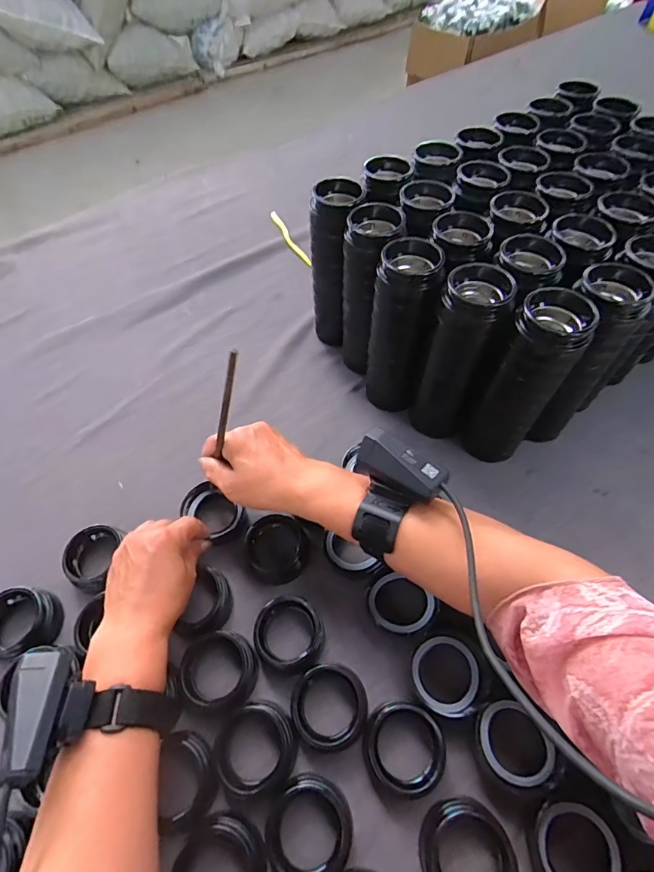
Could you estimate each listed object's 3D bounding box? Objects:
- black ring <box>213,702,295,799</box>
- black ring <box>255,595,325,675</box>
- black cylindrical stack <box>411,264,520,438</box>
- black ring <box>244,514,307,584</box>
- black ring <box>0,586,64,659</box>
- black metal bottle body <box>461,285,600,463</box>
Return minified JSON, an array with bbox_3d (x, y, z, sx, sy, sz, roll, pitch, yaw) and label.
[{"bbox_3d":[-0.059,0.259,0.357,0.061,0.024,0.065,-1,58,2],"label":"black ring"},{"bbox_3d":[-0.035,0.186,0.407,0.064,0.027,0.069,-1,58,2],"label":"black ring"},{"bbox_3d":[0.139,-0.081,0.461,0.069,0.201,0.071,-1,58,2],"label":"black cylindrical stack"},{"bbox_3d":[-0.054,0.118,0.451,0.059,0.033,0.062,-1,58,2],"label":"black ring"},{"bbox_3d":[-0.301,0.180,0.412,0.066,0.028,0.057,-26,60,-13],"label":"black ring"},{"bbox_3d":[0.200,-0.050,0.440,0.062,0.204,0.057,35,65,21],"label":"black metal bottle body"}]

